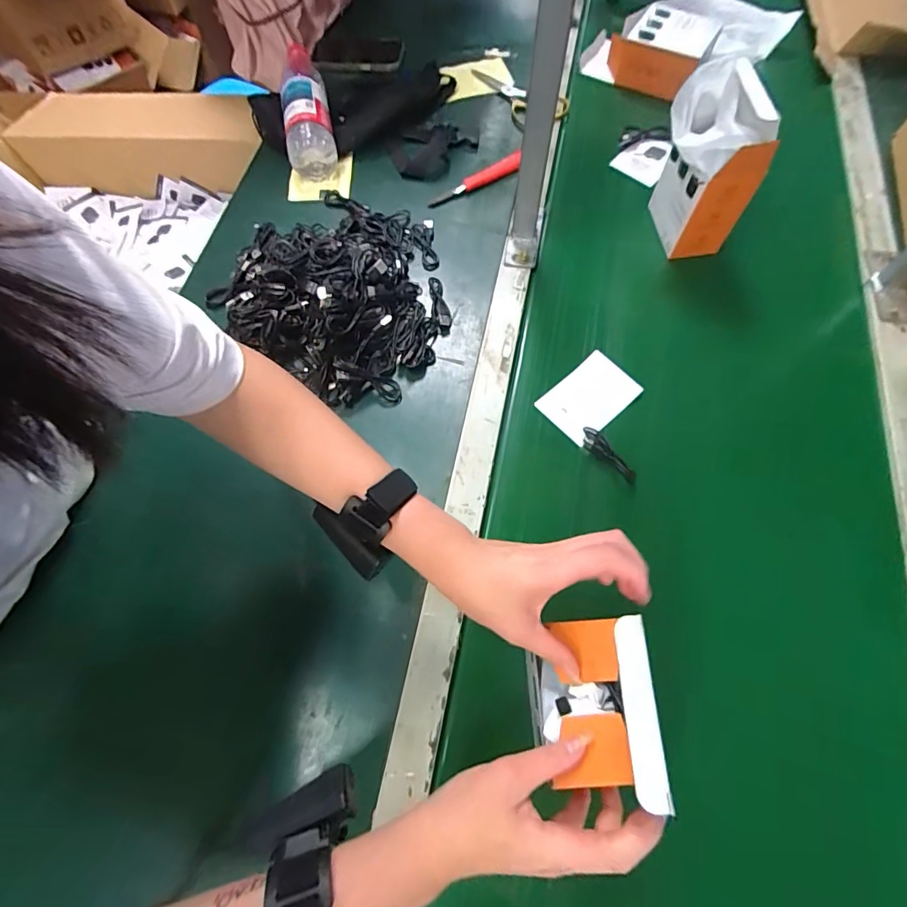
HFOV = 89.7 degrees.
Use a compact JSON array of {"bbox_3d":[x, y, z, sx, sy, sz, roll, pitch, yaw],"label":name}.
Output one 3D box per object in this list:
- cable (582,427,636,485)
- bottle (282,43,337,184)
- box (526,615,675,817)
[{"bbox_3d":[0.162,0.002,0.477,0.019,0.015,0.072,-35,71,-12],"label":"cable"},{"bbox_3d":[-0.213,-0.499,0.657,0.064,0.072,0.216,-12,67,-3],"label":"bottle"},{"bbox_3d":[0.083,0.156,0.284,0.057,0.096,0.096,-1,67,2],"label":"box"}]

